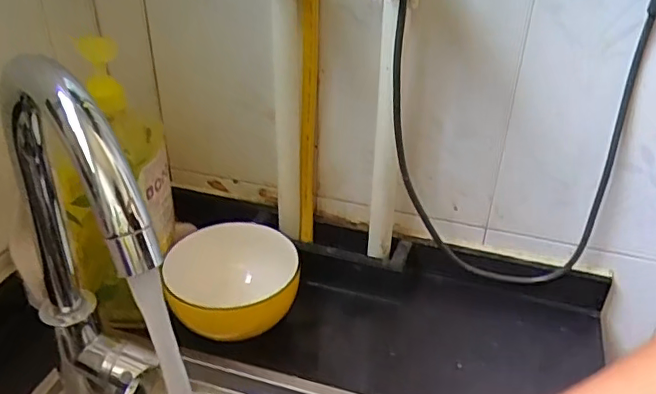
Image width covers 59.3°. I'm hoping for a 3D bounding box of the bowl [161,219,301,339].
[{"bbox_3d":[-0.094,0.096,0.590,0.123,0.080,0.124,1,34,-1],"label":"bowl"}]

